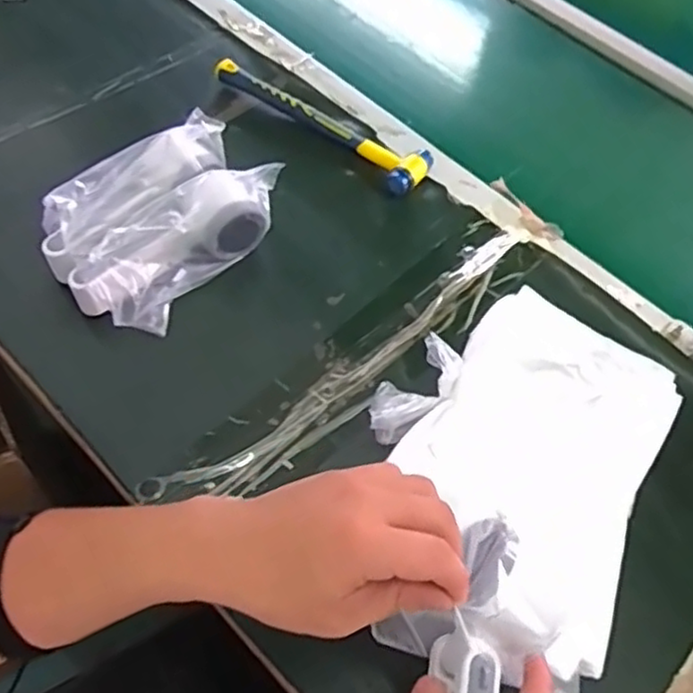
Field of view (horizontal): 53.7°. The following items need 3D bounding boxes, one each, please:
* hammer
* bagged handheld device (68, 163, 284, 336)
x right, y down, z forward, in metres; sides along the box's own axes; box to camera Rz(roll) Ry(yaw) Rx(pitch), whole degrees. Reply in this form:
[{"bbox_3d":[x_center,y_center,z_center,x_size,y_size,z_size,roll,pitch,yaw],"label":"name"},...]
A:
[{"bbox_3d":[-0.023,-0.230,0.691,0.240,0.033,0.058,36,61,16],"label":"hammer"},{"bbox_3d":[-0.133,-0.083,0.558,0.064,0.071,0.177,40,63,17],"label":"bagged handheld device"}]

